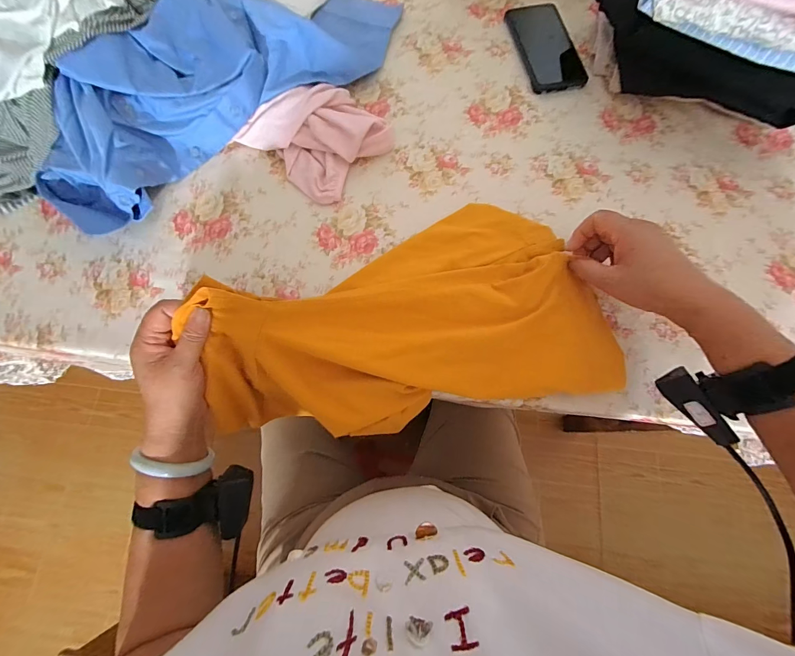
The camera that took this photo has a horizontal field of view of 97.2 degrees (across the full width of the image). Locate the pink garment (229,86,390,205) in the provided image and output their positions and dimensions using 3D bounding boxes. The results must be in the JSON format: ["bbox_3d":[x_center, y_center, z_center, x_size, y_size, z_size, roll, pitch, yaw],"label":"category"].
[{"bbox_3d":[-0.106,-0.256,0.458,0.164,0.040,0.144,43,78,12],"label":"pink garment"}]

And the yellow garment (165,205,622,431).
[{"bbox_3d":[0.002,-0.001,0.403,0.424,0.155,0.222,-13,77,-2],"label":"yellow garment"}]

